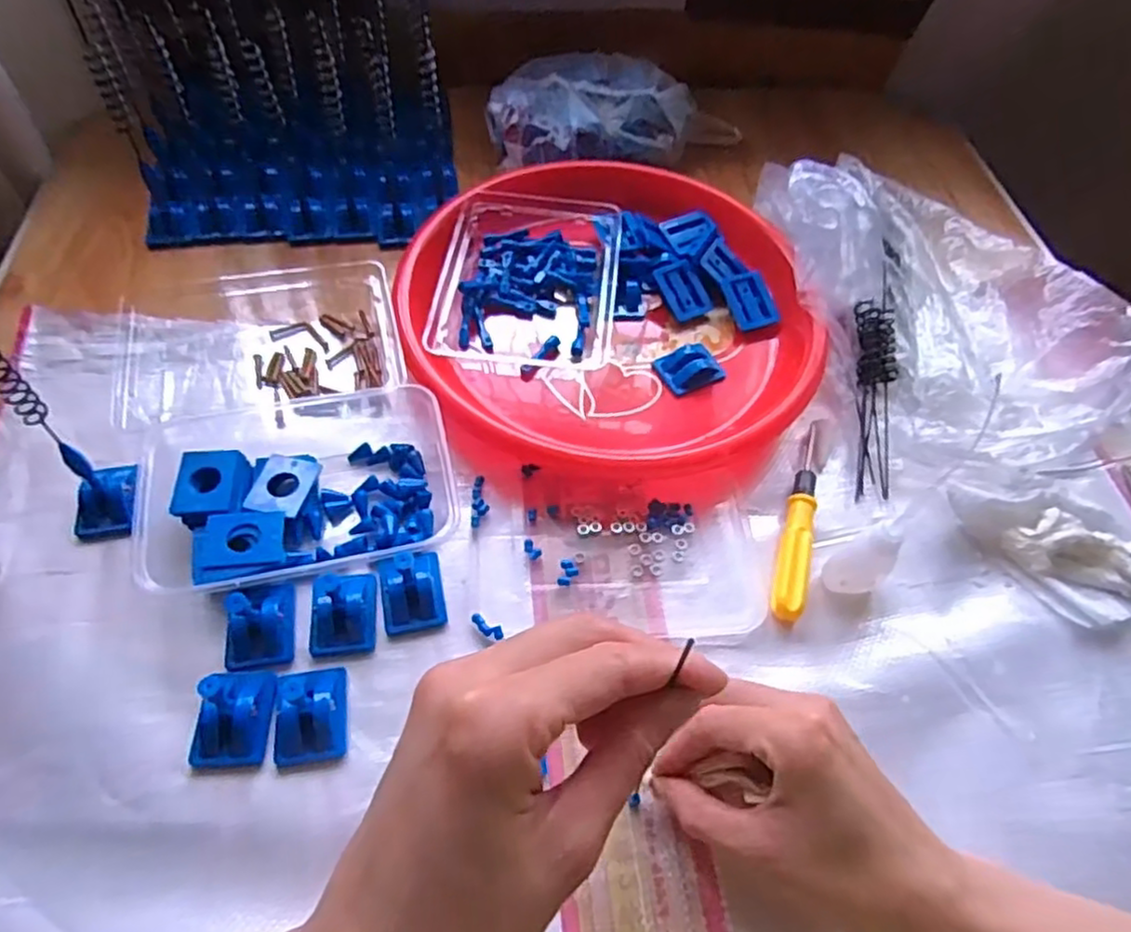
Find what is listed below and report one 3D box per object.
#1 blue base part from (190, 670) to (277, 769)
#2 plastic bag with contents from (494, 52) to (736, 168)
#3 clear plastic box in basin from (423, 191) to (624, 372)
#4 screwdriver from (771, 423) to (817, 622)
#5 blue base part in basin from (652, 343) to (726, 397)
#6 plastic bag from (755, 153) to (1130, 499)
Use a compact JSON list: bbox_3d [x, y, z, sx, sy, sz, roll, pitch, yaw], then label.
[{"bbox_3d":[-0.162,0.117,0.325,0.035,0.040,0.042,1,56,-4],"label":"blue base part"},{"bbox_3d":[0.047,-0.314,0.615,0.235,0.054,0.112,-9,57,-10],"label":"plastic bag with contents"},{"bbox_3d":[-0.023,-0.136,0.502,0.122,0.033,0.161,7,56,0],"label":"clear plastic box in basin"},{"bbox_3d":[0.144,0.029,0.420,0.016,0.014,0.141,17,57,7],"label":"screwdriver"},{"bbox_3d":[0.088,-0.069,0.480,0.041,0.016,0.035,-24,61,-19],"label":"blue base part in basin"},{"bbox_3d":[0.259,-0.127,0.478,0.203,0.104,0.268,-11,58,-11],"label":"plastic bag"}]

